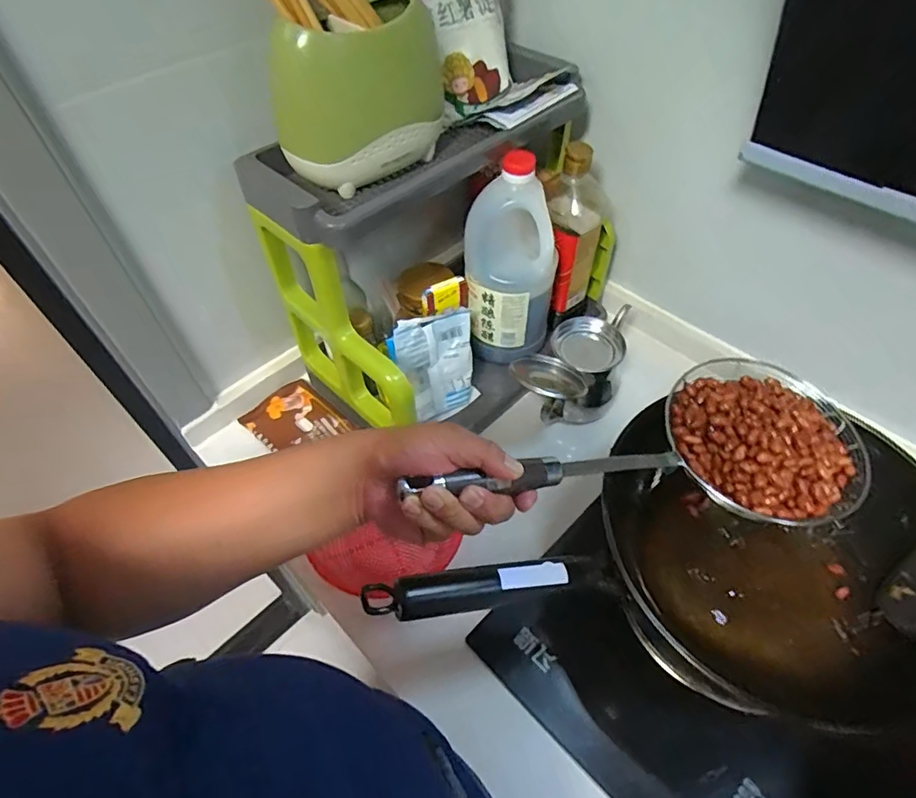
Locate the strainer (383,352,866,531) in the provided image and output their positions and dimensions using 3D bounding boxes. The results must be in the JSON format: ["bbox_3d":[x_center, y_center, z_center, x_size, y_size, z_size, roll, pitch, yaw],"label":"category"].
[{"bbox_3d":[0.166,0.046,0.441,0.416,0.041,0.165,-8,52,-22],"label":"strainer"}]

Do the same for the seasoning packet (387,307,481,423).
[{"bbox_3d":[-0.029,-0.040,0.695,0.111,0.143,0.012,-21,30,-22],"label":"seasoning packet"}]

